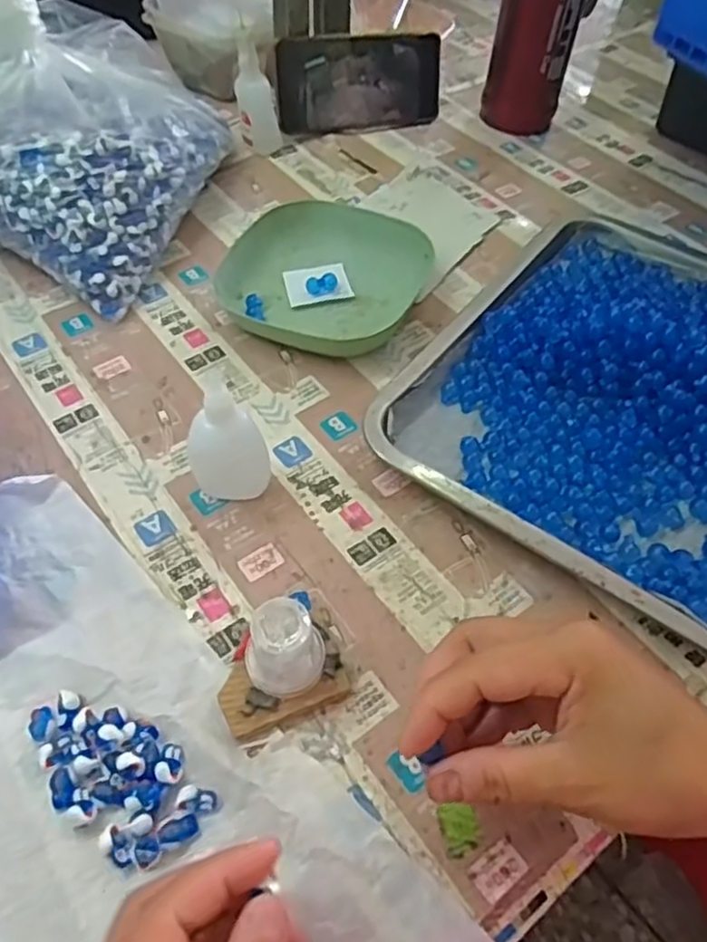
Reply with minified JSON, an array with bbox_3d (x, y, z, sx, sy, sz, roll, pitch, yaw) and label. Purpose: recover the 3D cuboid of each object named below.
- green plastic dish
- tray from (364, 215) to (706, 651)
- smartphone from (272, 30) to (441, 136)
[{"bbox_3d":[-0.022,-0.151,0.534,0.147,0.029,0.134,1,53,-2],"label":"green plastic dish"},{"bbox_3d":[0.194,-0.058,0.464,0.268,0.043,0.319,29,58,18],"label":"tray"},{"bbox_3d":[0.007,-0.364,0.660,0.164,0.079,0.007,-14,34,-17],"label":"smartphone"}]

